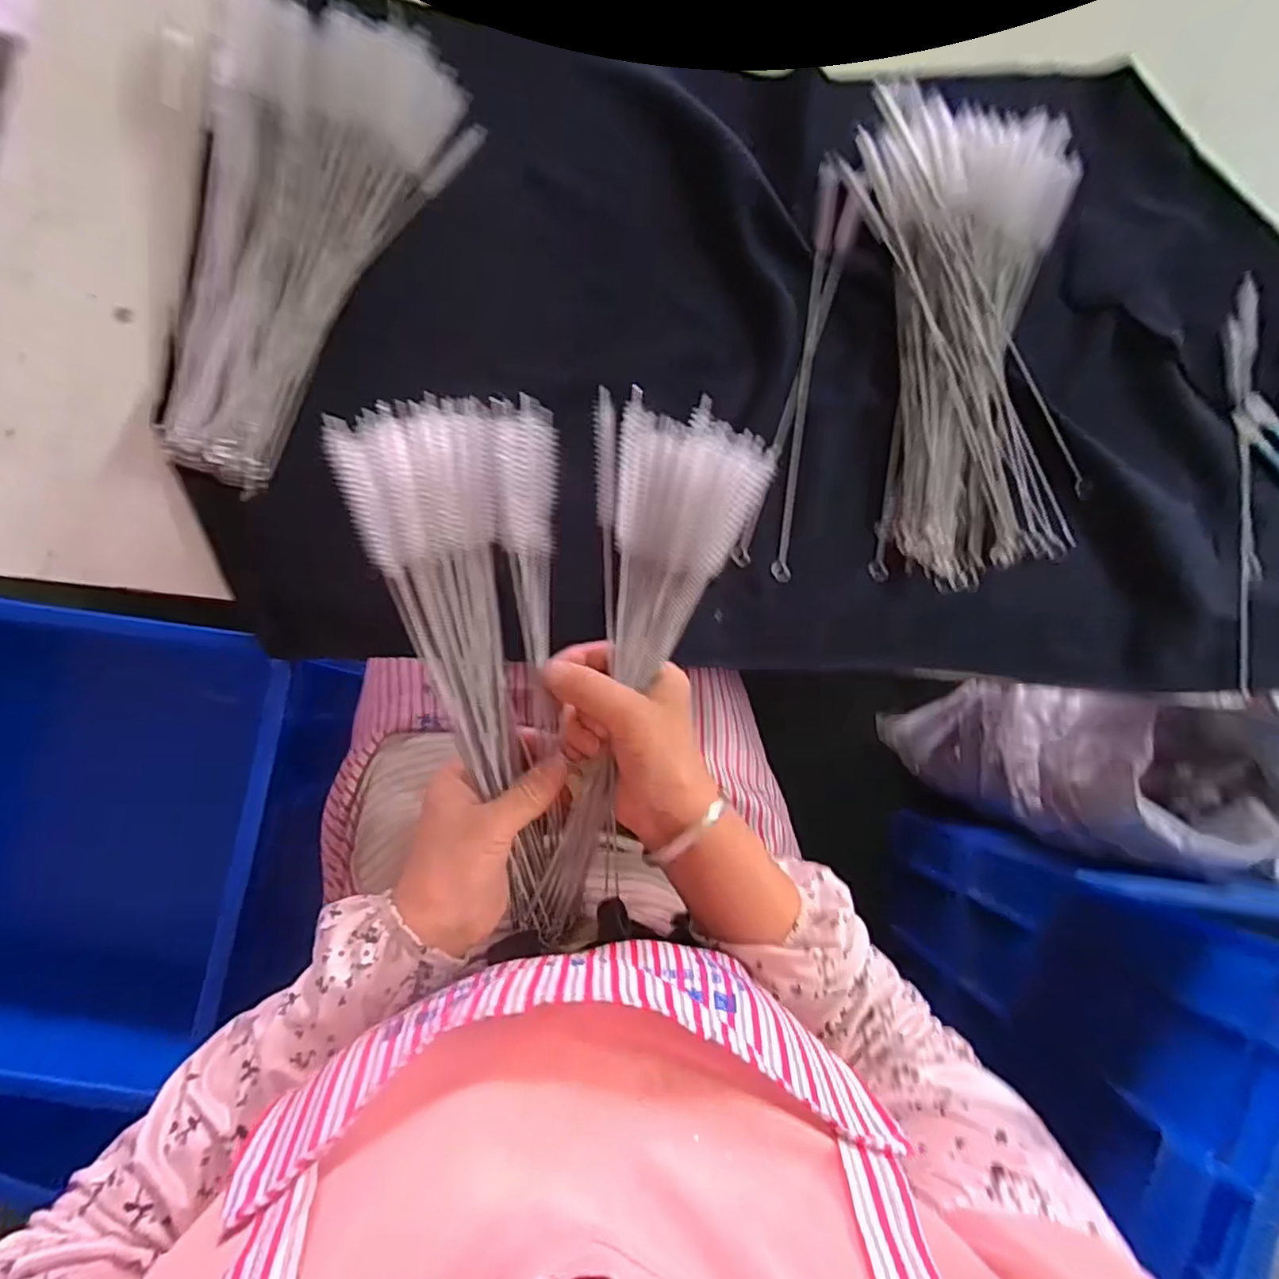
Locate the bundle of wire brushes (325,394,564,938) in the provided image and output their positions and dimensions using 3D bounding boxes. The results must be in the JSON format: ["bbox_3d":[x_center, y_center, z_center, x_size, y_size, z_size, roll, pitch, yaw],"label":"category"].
[{"bbox_3d":[-0.080,0.025,0.344,0.096,0.029,0.292,-7,107,-2],"label":"bundle of wire brushes"}]

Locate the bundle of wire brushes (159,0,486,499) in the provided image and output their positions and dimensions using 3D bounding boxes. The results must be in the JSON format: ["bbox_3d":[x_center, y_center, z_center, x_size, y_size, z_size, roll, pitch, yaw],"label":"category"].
[{"bbox_3d":[-0.247,-0.268,0.414,0.157,0.035,0.309,28,87,-1],"label":"bundle of wire brushes"}]

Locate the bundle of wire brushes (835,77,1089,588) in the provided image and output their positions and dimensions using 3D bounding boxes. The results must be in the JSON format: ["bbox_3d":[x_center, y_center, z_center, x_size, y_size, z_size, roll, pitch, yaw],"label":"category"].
[{"bbox_3d":[0.235,-0.212,0.439,0.153,0.028,0.333,-5,88,-2],"label":"bundle of wire brushes"}]

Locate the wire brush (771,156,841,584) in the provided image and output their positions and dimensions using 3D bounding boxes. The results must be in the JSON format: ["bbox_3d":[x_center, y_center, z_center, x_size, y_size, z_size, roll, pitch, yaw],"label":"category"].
[{"bbox_3d":[0.118,-0.188,0.445,0.016,0.010,0.297,8,87,-2],"label":"wire brush"}]

